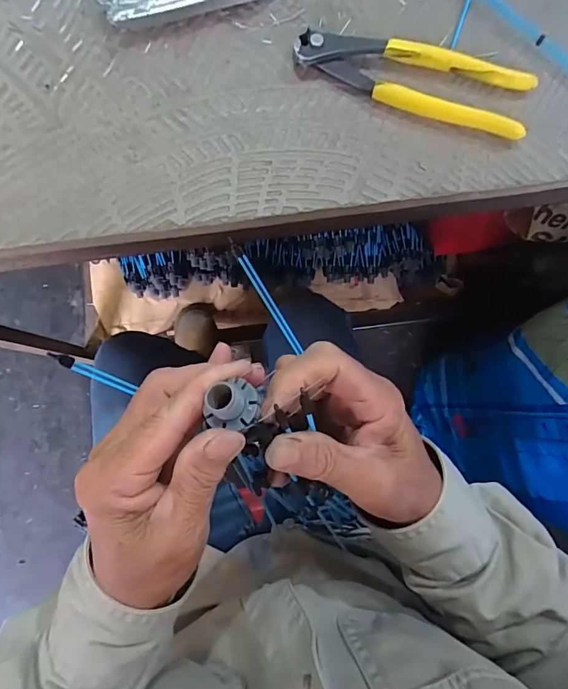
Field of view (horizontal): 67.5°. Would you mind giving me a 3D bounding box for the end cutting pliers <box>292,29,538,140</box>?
[{"bbox_3d":[0.088,-0.185,0.295,0.163,0.014,0.048,16,82,2],"label":"end cutting pliers"}]

